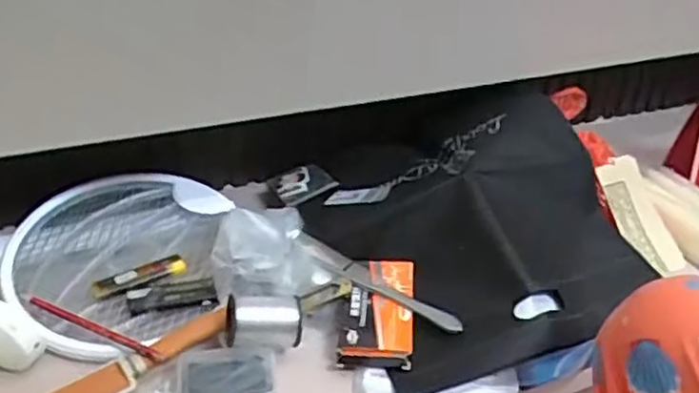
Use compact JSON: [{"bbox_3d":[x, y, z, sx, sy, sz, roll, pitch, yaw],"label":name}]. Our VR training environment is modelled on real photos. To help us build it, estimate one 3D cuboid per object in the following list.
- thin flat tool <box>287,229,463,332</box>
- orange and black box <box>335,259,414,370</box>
[{"bbox_3d":[0.016,0.075,0.618,0.183,0.009,0.022,23,37,29],"label":"thin flat tool"},{"bbox_3d":[0.024,0.100,0.603,0.064,0.022,0.109,4,37,3],"label":"orange and black box"}]

